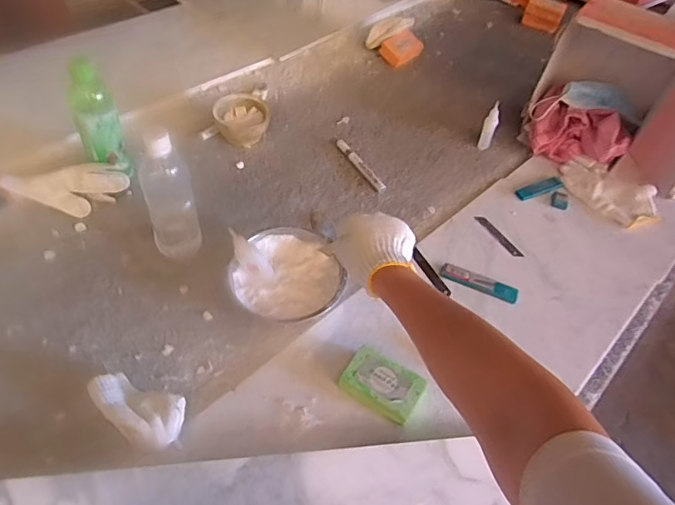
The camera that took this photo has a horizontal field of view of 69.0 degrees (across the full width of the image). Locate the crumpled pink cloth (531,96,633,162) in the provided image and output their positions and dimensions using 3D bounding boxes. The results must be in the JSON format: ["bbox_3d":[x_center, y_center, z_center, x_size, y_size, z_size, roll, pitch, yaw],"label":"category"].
[{"bbox_3d":[0.454,-0.227,0.934,0.178,0.077,0.085,23,53,10],"label":"crumpled pink cloth"}]

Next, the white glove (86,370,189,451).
[{"bbox_3d":[-0.226,0.181,0.554,0.112,0.045,0.062,20,53,8],"label":"white glove"}]

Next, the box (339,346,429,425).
[{"bbox_3d":[0.055,0.162,0.602,0.093,0.025,0.061,32,56,17],"label":"box"}]

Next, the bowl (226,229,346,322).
[{"bbox_3d":[-0.073,0.034,0.678,0.140,0.049,0.152,3,52,-5],"label":"bowl"}]

